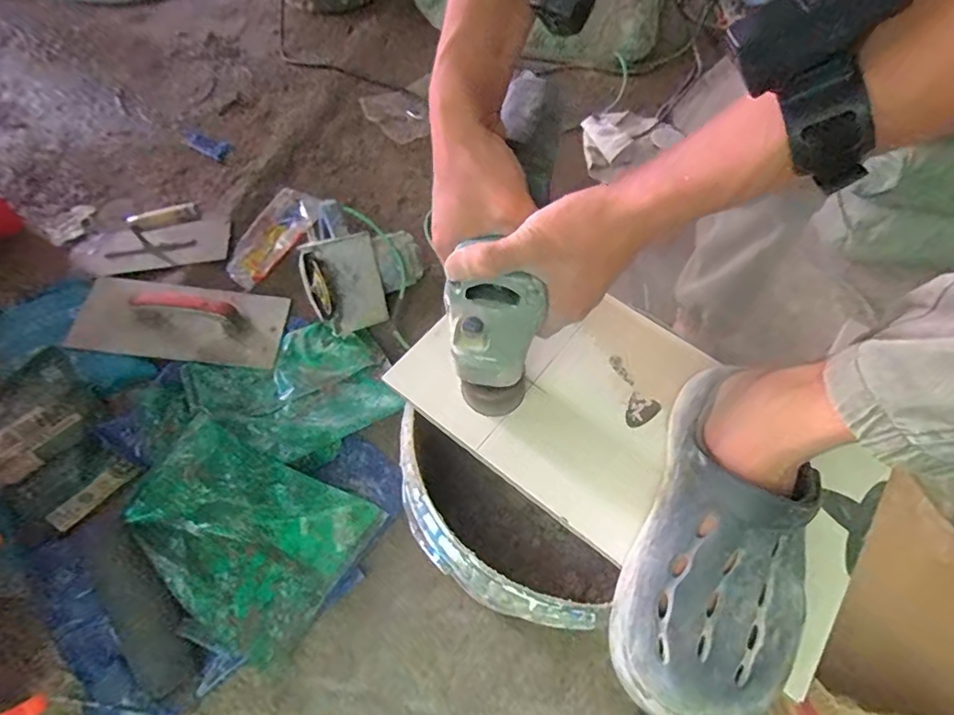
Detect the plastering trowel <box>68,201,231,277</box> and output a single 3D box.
[{"bbox_3d":[-0.614,-0.215,0.966,0.275,0.102,0.112,-10,62,5],"label":"plastering trowel"}]

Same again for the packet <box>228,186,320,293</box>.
[{"bbox_3d":[-0.396,-0.235,1.010,0.093,0.019,0.242,20,62,8],"label":"packet"}]

